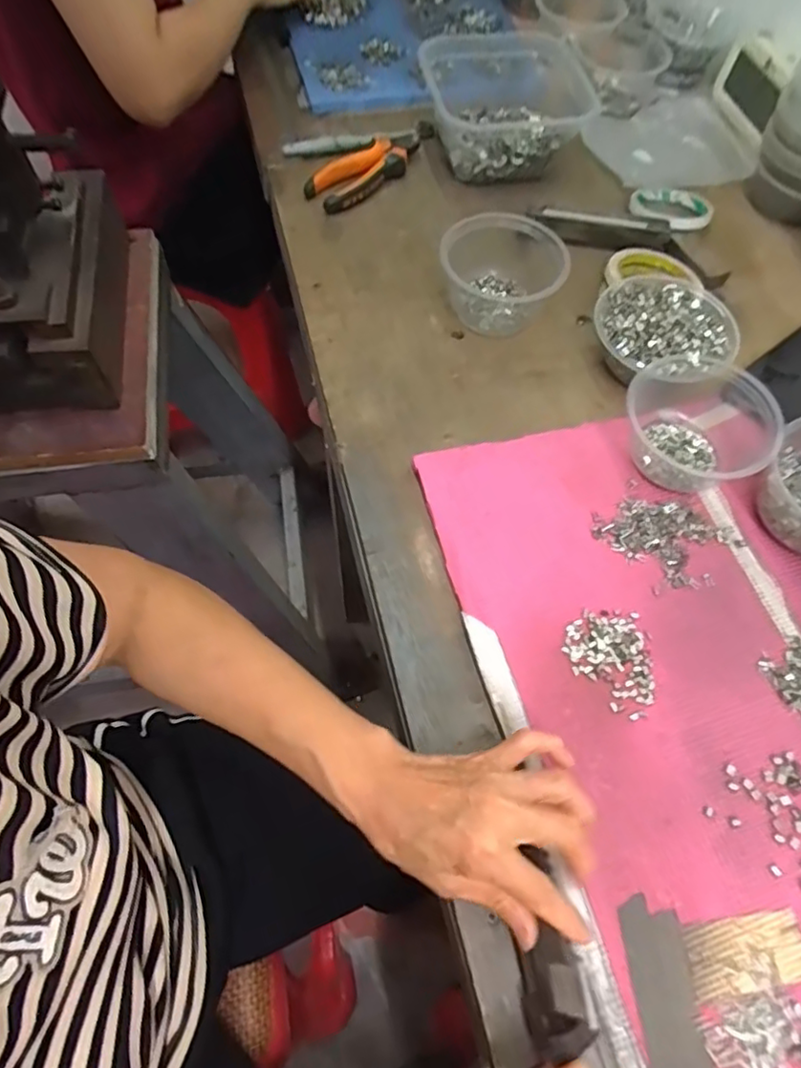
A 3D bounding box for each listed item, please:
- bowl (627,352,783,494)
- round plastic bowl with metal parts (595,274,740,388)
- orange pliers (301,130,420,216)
[{"bbox_3d":[0.252,-0.094,0.504,0.123,0.058,0.112,0,63,0],"label":"bowl"},{"bbox_3d":[0.236,-0.183,0.558,0.121,0.055,0.108,-7,63,-4],"label":"round plastic bowl with metal parts"},{"bbox_3d":[-0.035,-0.405,0.676,0.158,0.025,0.058,-38,71,-20],"label":"orange pliers"}]

